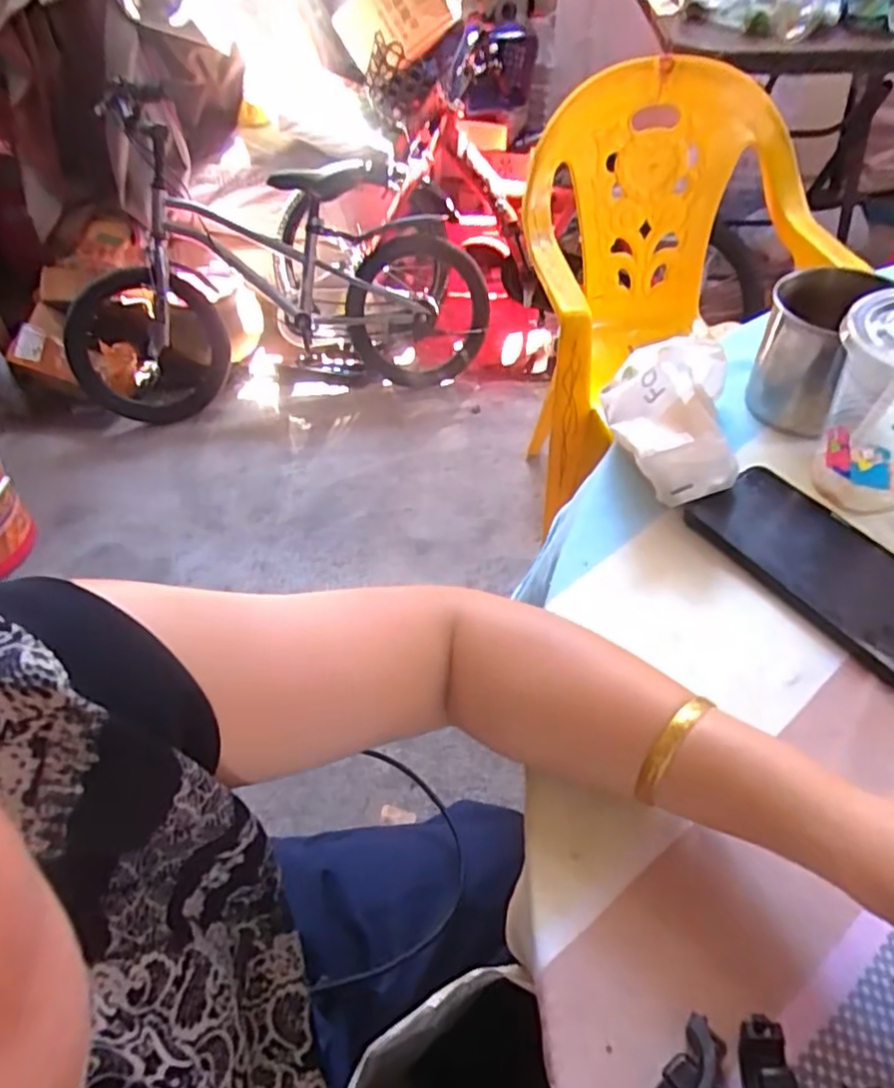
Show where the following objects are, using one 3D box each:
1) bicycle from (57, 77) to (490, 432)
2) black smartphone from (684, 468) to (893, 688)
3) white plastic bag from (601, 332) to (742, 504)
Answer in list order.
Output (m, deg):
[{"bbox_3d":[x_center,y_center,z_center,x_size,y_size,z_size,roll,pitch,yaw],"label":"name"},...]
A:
[{"bbox_3d":[-0.422,-0.710,1.628,1.008,0.675,0.323,-11,49,-4],"label":"bicycle"},{"bbox_3d":[0.237,0.011,0.412,0.086,0.011,0.160,-29,53,-18],"label":"black smartphone"},{"bbox_3d":[0.156,-0.101,0.467,0.085,0.064,0.134,4,50,9],"label":"white plastic bag"}]

